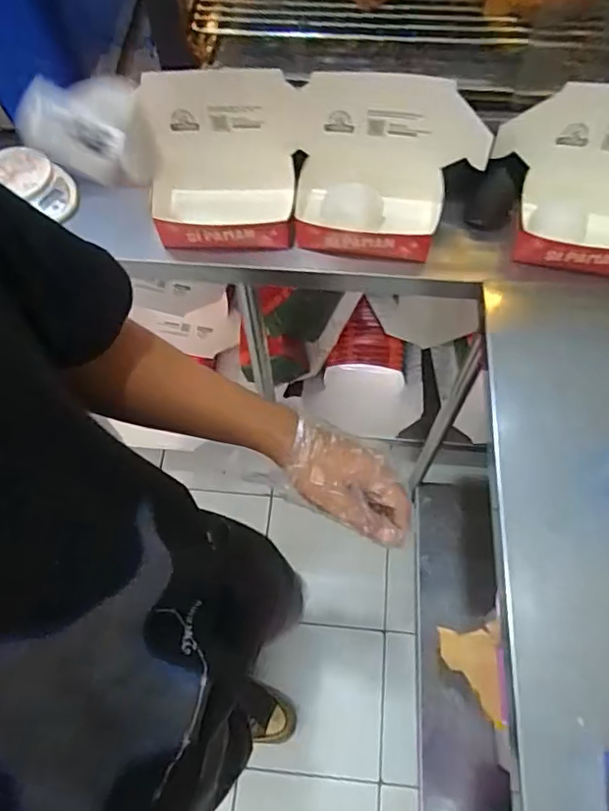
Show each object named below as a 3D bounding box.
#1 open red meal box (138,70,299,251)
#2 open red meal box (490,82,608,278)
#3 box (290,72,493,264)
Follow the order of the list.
[{"bbox_3d":[-0.114,-0.307,0.785,0.212,0.194,0.146,-2,65,1],"label":"open red meal box"},{"bbox_3d":[0.366,-0.261,0.729,0.259,0.186,0.141,11,65,7],"label":"open red meal box"},{"bbox_3d":[0.100,-0.295,0.761,0.244,0.181,0.147,8,65,5],"label":"box"}]

